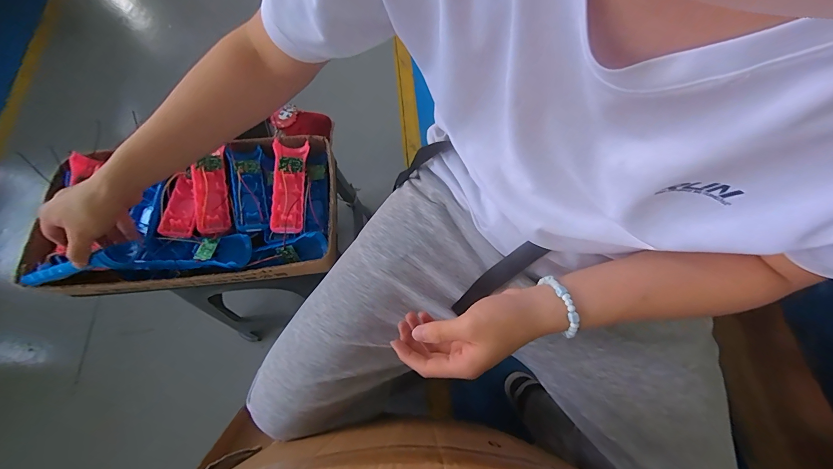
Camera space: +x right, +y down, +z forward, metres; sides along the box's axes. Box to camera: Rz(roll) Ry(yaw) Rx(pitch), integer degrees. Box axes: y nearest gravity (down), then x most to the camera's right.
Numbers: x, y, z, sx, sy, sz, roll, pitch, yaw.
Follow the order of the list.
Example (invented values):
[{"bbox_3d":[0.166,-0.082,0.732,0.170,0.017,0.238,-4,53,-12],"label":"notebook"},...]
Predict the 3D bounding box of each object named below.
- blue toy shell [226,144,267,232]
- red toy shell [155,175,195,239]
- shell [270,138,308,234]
[{"bbox_3d":[-0.261,-0.074,0.554,0.047,0.039,0.154,-14,69,-5],"label":"blue toy shell"},{"bbox_3d":[-0.354,-0.042,0.545,0.044,0.024,0.093,6,68,2],"label":"red toy shell"},{"bbox_3d":[-0.194,-0.075,0.546,0.043,0.028,0.155,-3,68,-1],"label":"shell"}]

